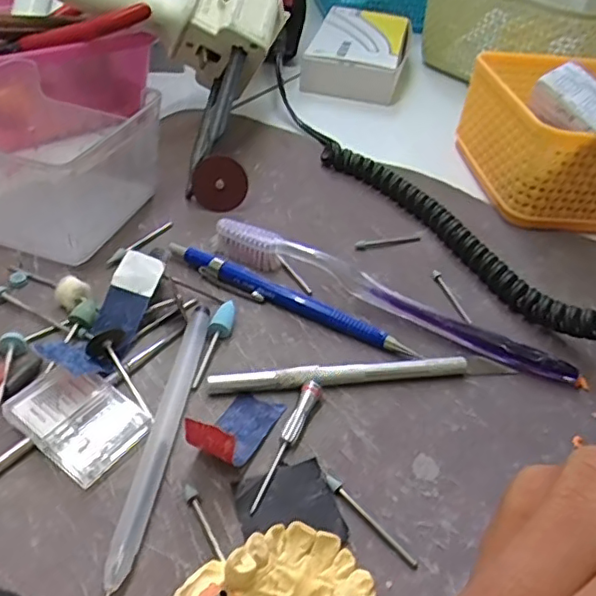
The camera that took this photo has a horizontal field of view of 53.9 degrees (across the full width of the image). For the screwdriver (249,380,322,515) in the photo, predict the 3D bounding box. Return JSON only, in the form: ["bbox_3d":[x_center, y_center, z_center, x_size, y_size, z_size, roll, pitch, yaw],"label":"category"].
[{"bbox_3d":[-0.004,0.055,0.227,0.007,0.008,0.061,18,43,12],"label":"screwdriver"}]

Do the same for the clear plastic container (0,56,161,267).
[{"bbox_3d":[-0.140,-0.074,0.311,0.108,0.061,0.094,16,42,10],"label":"clear plastic container"}]

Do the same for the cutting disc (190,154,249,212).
[{"bbox_3d":[-0.046,-0.066,0.341,0.031,0.031,0.004,-31,18,0],"label":"cutting disc"}]

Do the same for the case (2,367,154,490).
[{"bbox_3d":[-0.083,0.046,0.223,0.045,0.011,0.033,27,45,21],"label":"case"}]

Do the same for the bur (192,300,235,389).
[{"bbox_3d":[-0.037,0.020,0.262,0.010,0.008,0.047,12,42,5],"label":"bur"}]

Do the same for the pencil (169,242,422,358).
[{"bbox_3d":[-0.006,0.000,0.286,0.132,0.010,0.009,22,44,16],"label":"pencil"}]

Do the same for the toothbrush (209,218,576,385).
[{"bbox_3d":[0.042,-0.001,0.288,0.183,0.020,0.011,22,44,16],"label":"toothbrush"}]

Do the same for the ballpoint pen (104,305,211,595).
[{"bbox_3d":[-0.052,0.049,0.227,0.010,0.008,0.123,8,42,1],"label":"ballpoint pen"}]

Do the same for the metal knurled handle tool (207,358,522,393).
[{"bbox_3d":[0.030,0.033,0.255,0.136,0.010,0.008,-4,43,-12],"label":"metal knurled handle tool"}]

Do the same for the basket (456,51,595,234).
[{"bbox_3d":[0.190,-0.110,0.399,0.138,0.066,0.141,3,42,-4],"label":"basket"}]

